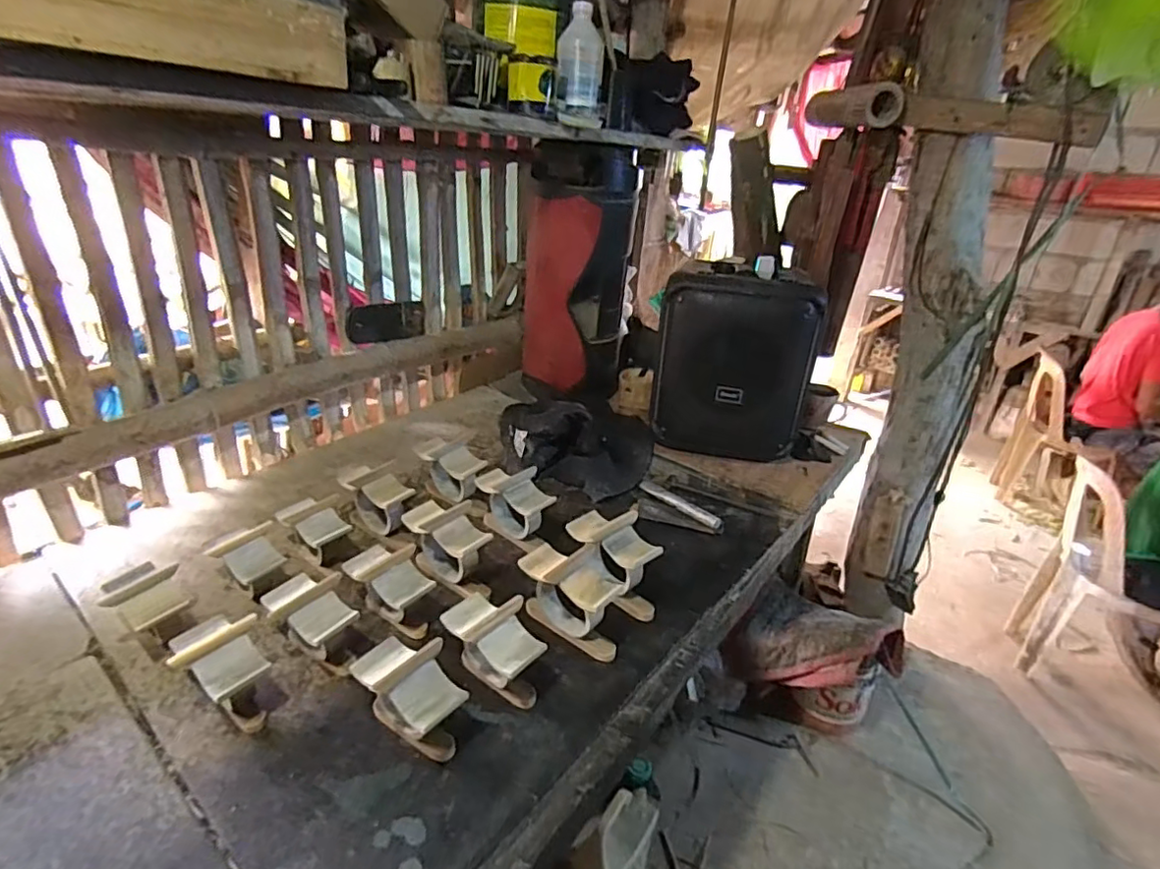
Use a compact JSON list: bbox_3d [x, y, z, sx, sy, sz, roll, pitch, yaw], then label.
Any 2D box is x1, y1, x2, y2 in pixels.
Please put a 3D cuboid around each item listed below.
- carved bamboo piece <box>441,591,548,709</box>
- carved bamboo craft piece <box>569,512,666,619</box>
[{"bbox_3d":[-0.091,0.221,0.624,0.116,0.085,0.066,23,31,29],"label":"carved bamboo piece"},{"bbox_3d":[0.042,0.159,0.759,0.076,0.092,0.136,-8,30,-27],"label":"carved bamboo craft piece"}]

